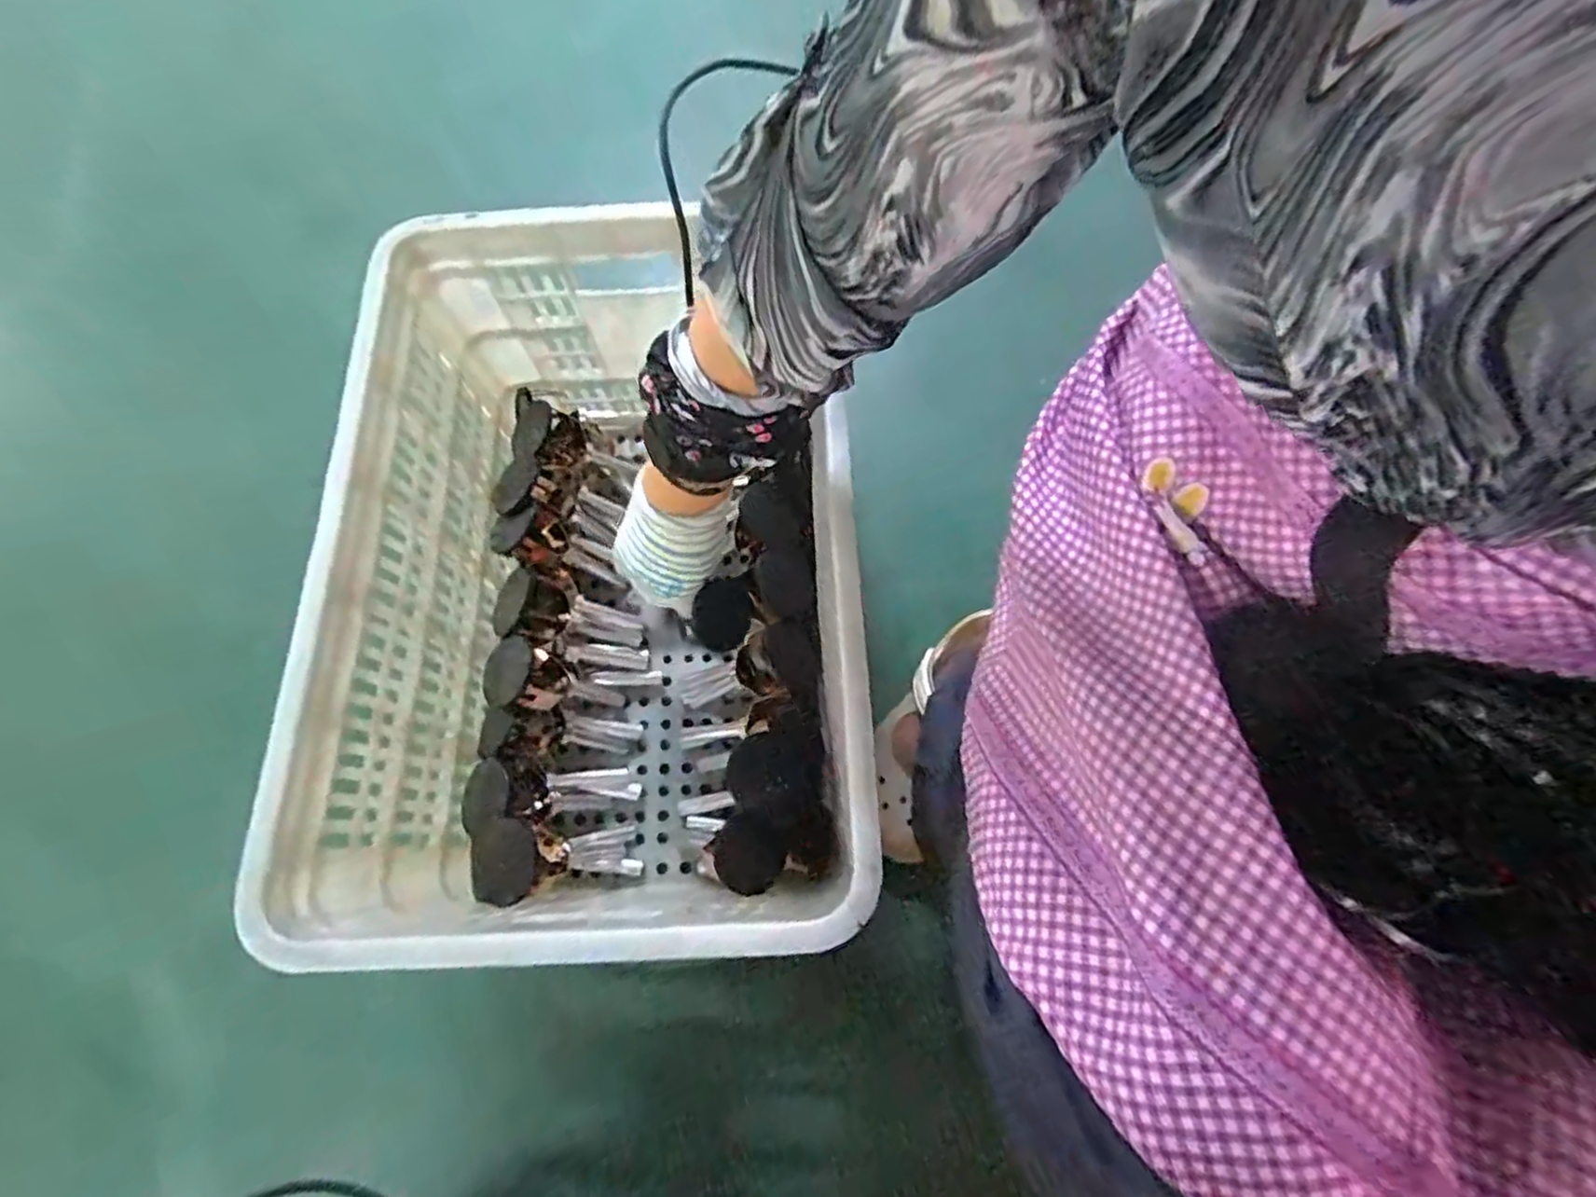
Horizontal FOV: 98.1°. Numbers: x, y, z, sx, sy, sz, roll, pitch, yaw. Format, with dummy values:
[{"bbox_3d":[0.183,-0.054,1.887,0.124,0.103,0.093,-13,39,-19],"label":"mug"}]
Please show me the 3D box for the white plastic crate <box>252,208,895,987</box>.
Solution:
[{"bbox_3d":[-0.143,-0.011,0.582,0.352,0.282,0.522,-2,72,0],"label":"white plastic crate"}]

